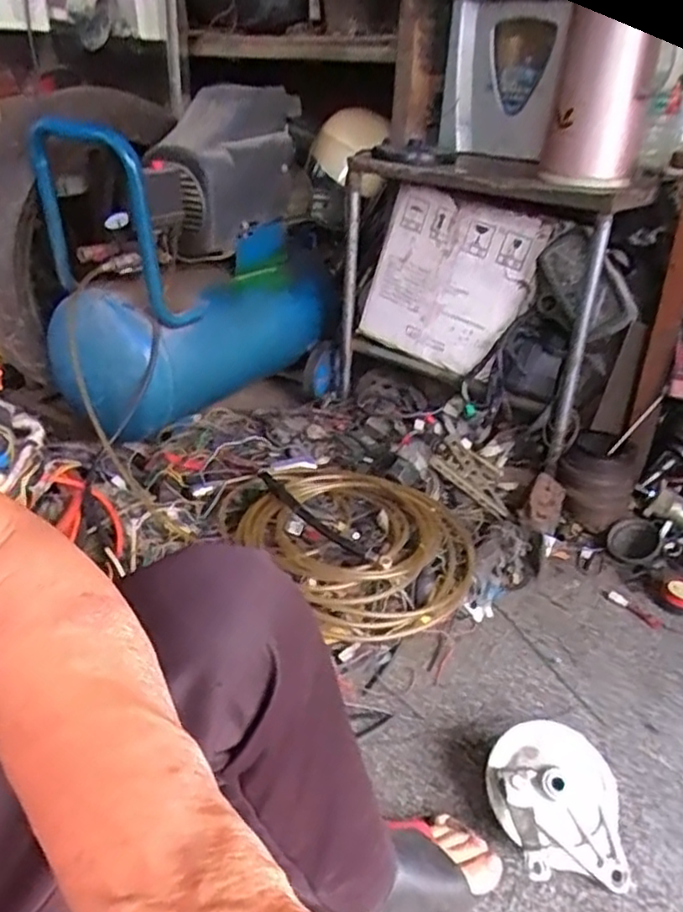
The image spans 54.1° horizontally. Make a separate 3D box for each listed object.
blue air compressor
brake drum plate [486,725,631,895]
[{"bbox_3d":[-0.287,-0.374,1.312,0.277,0.547,0.656,19,34,25],"label":"blue air compressor"},{"bbox_3d":[0.221,0.357,0.696,0.135,0.067,0.142,2,30,-1],"label":"brake drum plate"}]

